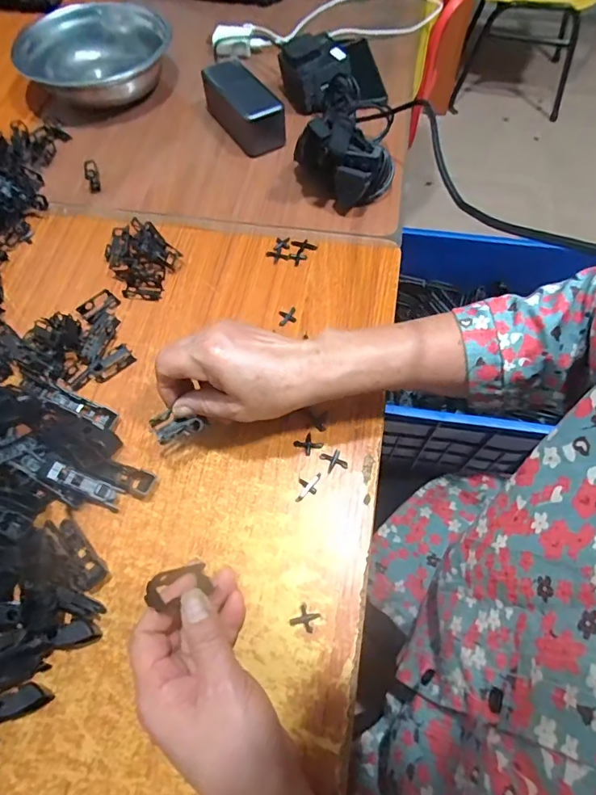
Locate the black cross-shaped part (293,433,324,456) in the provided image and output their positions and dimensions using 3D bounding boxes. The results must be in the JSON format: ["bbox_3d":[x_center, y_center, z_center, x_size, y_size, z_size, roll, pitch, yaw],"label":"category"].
[{"bbox_3d":[0.009,0.040,0.393,0.020,0.004,0.018,-33,66,-14],"label":"black cross-shaped part"}]

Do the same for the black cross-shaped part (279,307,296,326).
[{"bbox_3d":[-0.011,-0.081,0.456,0.019,0.004,0.016,-13,63,-4],"label":"black cross-shaped part"}]

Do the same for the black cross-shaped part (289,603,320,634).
[{"bbox_3d":[0.005,0.161,0.333,0.017,0.004,0.016,26,66,15],"label":"black cross-shaped part"}]

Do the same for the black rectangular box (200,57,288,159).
[{"bbox_3d":[-0.070,-0.369,0.580,0.058,0.049,0.133,-27,65,-12],"label":"black rectangular box"}]

